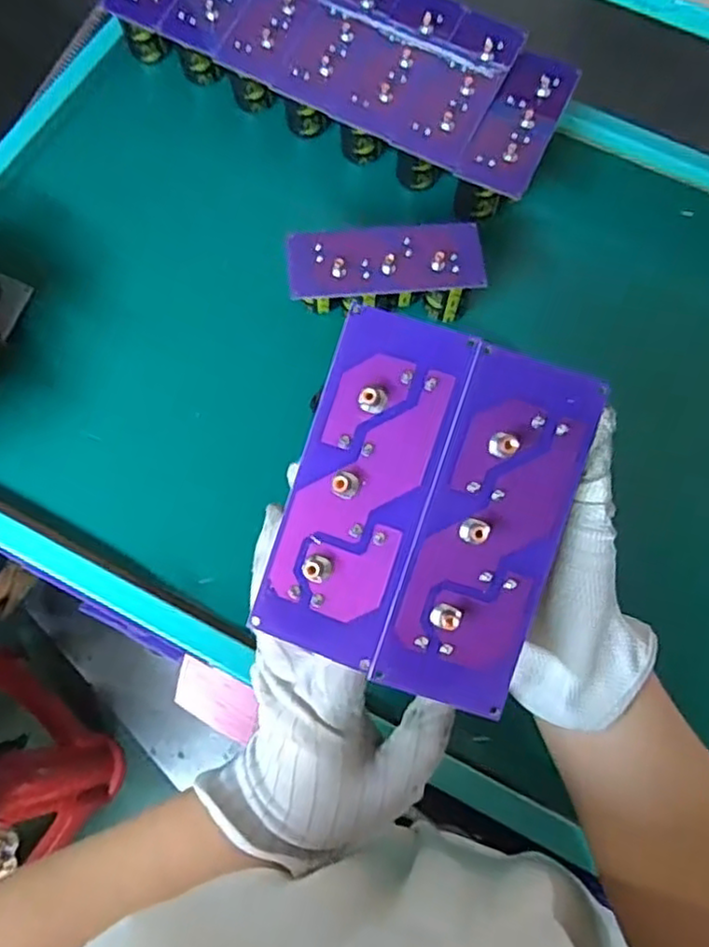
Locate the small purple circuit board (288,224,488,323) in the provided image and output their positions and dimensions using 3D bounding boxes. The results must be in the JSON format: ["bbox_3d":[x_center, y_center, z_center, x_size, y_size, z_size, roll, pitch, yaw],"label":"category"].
[{"bbox_3d":[0.023,-0.143,0.500,0.135,0.048,0.057,-6,70,-3],"label":"small purple circuit board"}]

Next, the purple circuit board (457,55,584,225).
[{"bbox_3d":[0.129,-0.268,0.545,0.054,0.049,0.137,27,76,4],"label":"purple circuit board"}]

